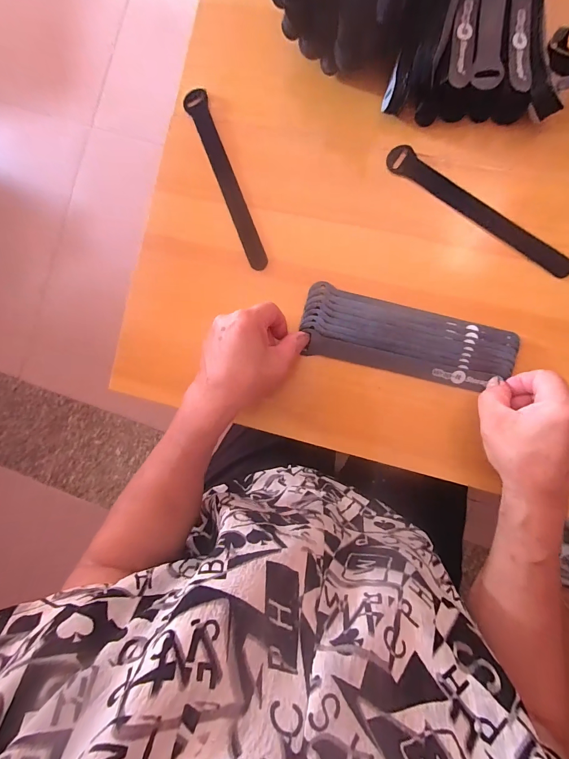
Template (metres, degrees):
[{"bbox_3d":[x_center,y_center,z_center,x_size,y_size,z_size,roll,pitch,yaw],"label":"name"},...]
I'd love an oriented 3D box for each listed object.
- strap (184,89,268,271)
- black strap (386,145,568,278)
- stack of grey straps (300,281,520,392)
[{"bbox_3d":[-0.060,-0.205,0.357,0.022,0.007,0.193,-21,88,7],"label":"strap"},{"bbox_3d":[0.184,-0.160,0.329,0.196,0.006,0.023,36,105,4],"label":"black strap"},{"bbox_3d":[0.114,-0.038,0.330,0.196,0.017,0.064,14,92,5],"label":"stack of grey straps"}]

